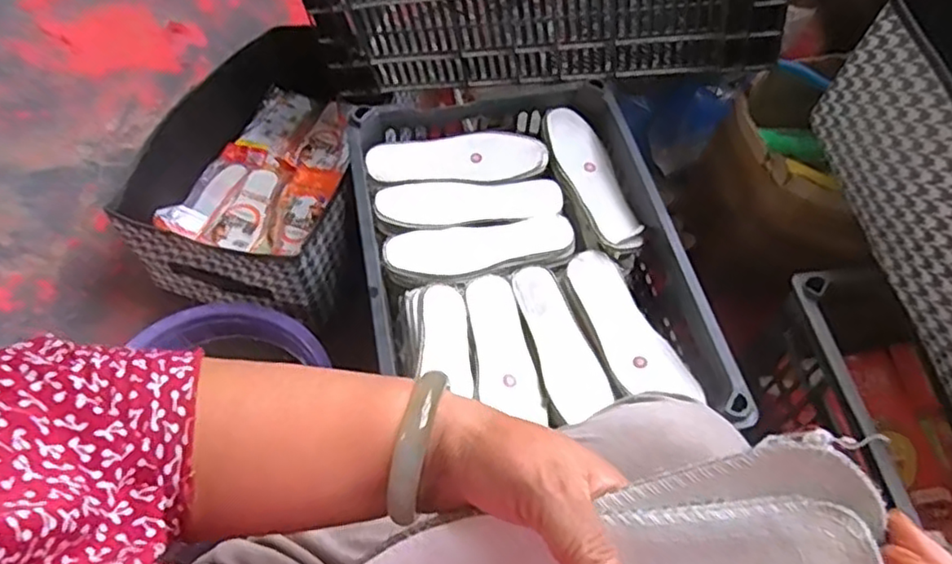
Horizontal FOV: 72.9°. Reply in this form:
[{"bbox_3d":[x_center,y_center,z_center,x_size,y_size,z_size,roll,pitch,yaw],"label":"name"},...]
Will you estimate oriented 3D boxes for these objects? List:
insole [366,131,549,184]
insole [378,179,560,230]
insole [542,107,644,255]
[{"bbox_3d":[-0.023,-0.161,0.827,0.222,0.023,0.072,-5,58,-3],"label":"insole"},{"bbox_3d":[-0.006,-0.104,0.801,0.226,0.024,0.062,-7,58,-4],"label":"insole"},{"bbox_3d":[0.142,-0.132,0.811,0.065,0.015,0.232,-14,59,-8],"label":"insole"}]

